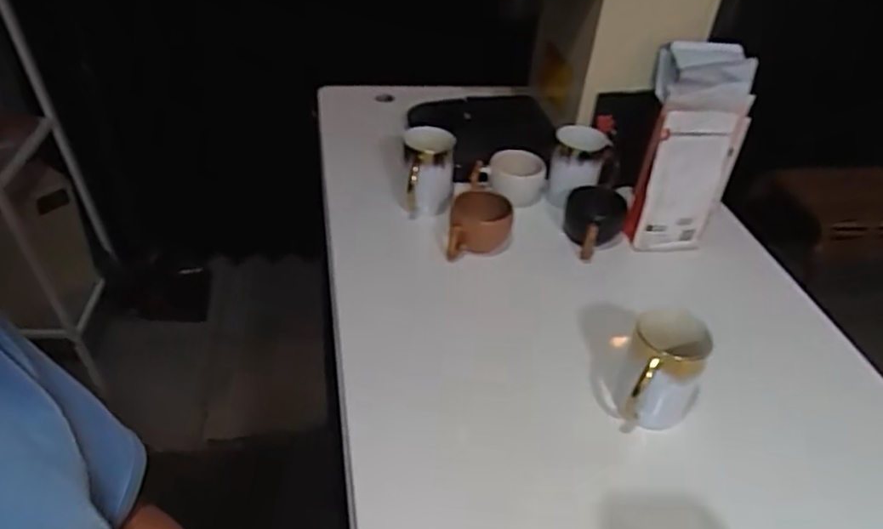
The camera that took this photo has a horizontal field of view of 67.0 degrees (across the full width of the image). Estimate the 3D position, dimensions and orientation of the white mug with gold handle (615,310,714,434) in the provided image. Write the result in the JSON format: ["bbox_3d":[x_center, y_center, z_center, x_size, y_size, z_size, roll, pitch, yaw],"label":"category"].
[{"bbox_3d":[0.215,0.111,0.659,0.072,0.108,0.078,18,41,15],"label":"white mug with gold handle"}]

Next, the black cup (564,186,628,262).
[{"bbox_3d":[0.211,-0.059,0.928,0.083,0.065,0.127,14,40,11],"label":"black cup"}]

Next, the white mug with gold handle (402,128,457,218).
[{"bbox_3d":[-0.020,-0.127,0.930,0.073,0.102,0.088,5,39,0],"label":"white mug with gold handle"}]

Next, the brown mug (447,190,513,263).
[{"bbox_3d":[0.053,-0.050,0.880,0.081,0.072,0.093,8,39,4],"label":"brown mug"}]

